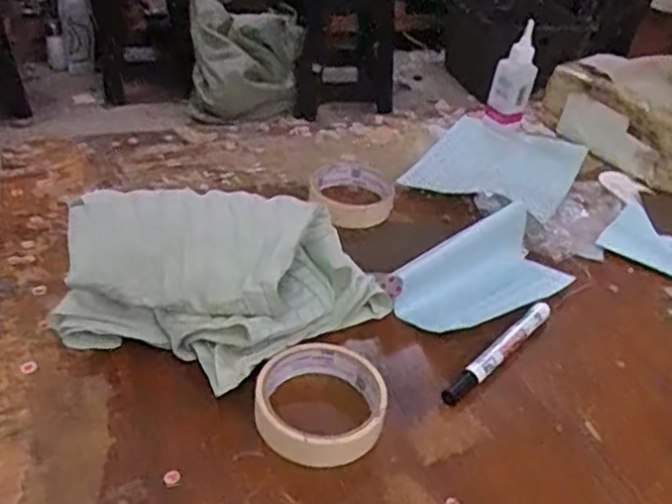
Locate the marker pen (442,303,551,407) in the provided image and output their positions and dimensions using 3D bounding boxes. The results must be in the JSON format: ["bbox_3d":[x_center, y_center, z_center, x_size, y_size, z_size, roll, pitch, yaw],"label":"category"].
[{"bbox_3d":[0.130,0.077,0.538,0.015,0.012,0.142,33,44,31],"label":"marker pen"}]

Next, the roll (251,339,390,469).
[{"bbox_3d":[-0.009,0.102,0.470,0.086,0.029,0.092,4,37,-3],"label":"roll"}]

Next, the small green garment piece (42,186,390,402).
[{"bbox_3d":[-0.083,0.012,0.514,0.227,0.098,0.144,-25,47,-35],"label":"small green garment piece"}]

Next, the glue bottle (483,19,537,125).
[{"bbox_3d":[0.218,-0.216,0.827,0.046,0.118,0.032,18,13,17],"label":"glue bottle"}]

